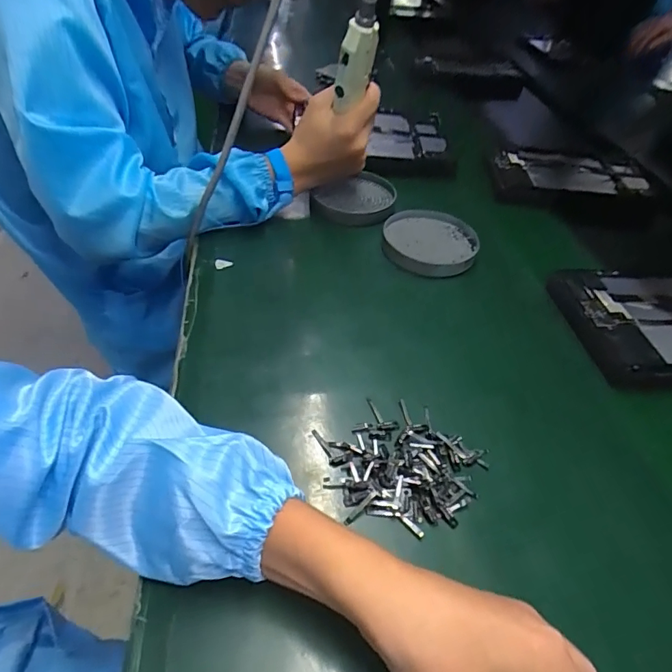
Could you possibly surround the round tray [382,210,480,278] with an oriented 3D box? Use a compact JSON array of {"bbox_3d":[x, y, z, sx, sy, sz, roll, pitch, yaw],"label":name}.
[{"bbox_3d":[0.116,-0.116,0.573,0.113,0.024,0.111,4,43,-3],"label":"round tray"}]

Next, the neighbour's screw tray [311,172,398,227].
[{"bbox_3d":[0.026,-0.187,0.633,0.105,0.025,0.111,8,43,2],"label":"neighbour's screw tray"}]

